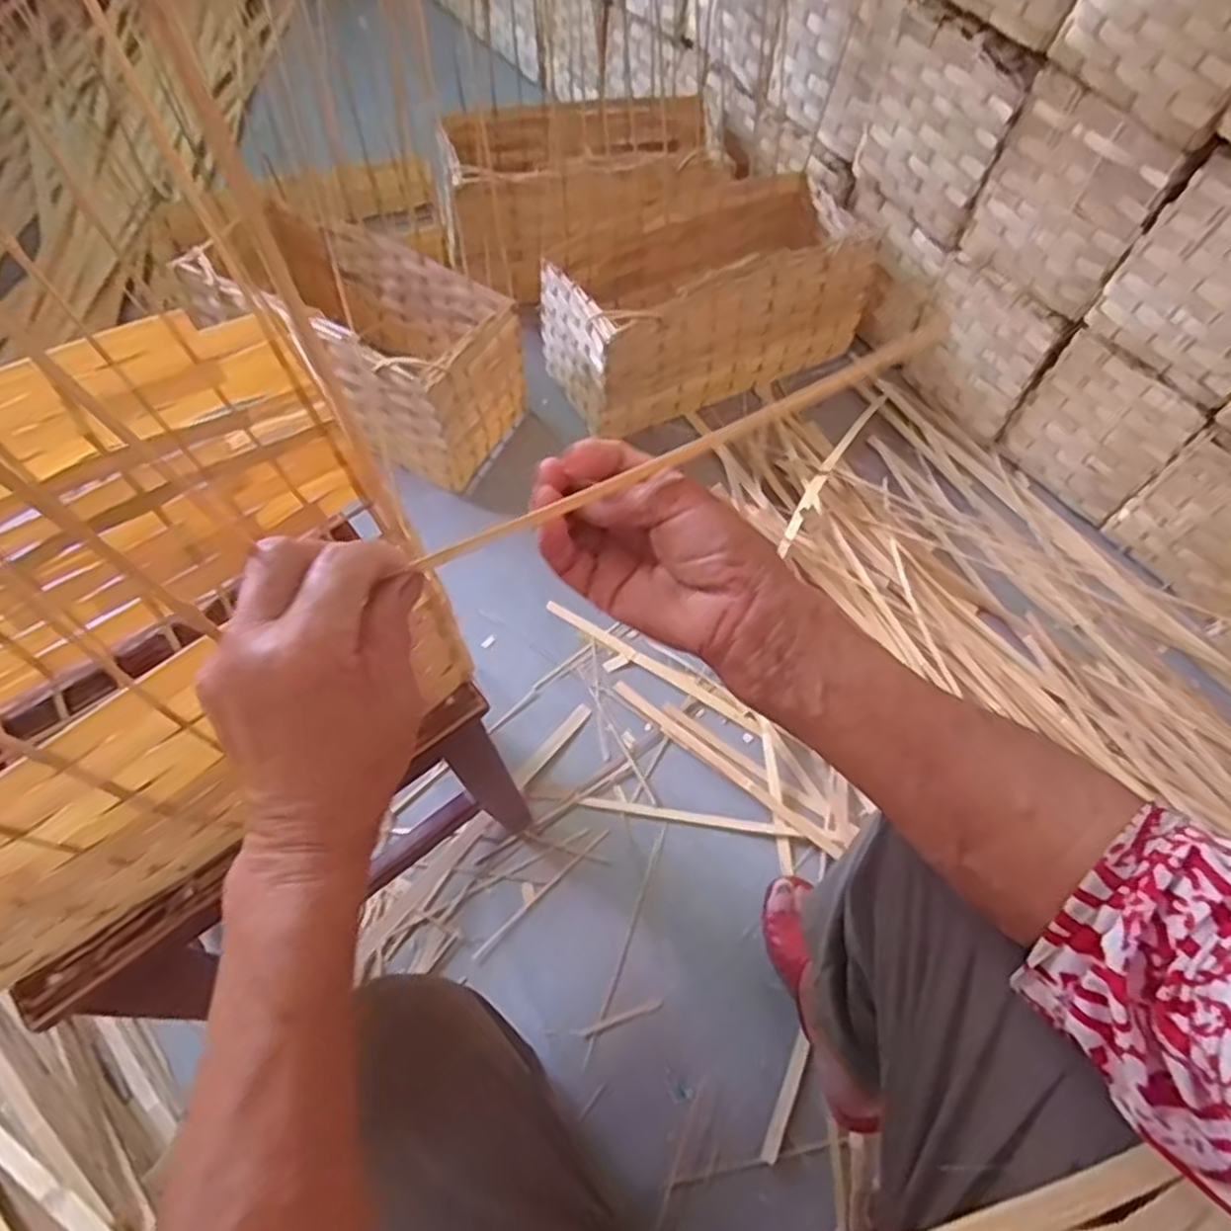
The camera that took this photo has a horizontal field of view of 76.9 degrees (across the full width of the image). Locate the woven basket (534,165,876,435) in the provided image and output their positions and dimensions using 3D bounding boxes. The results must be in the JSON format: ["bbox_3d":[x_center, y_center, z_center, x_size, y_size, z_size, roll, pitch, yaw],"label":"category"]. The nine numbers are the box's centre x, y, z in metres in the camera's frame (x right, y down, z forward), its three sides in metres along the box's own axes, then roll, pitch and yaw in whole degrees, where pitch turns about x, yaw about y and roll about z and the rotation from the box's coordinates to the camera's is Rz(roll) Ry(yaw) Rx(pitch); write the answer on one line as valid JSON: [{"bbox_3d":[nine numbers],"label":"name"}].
[{"bbox_3d":[0.119,-0.462,1.116,0.441,0.188,0.244,-22,65,-12],"label":"woven basket"}]

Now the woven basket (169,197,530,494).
[{"bbox_3d":[-0.357,-0.388,1.080,0.473,0.207,0.217,31,66,14],"label":"woven basket"}]

